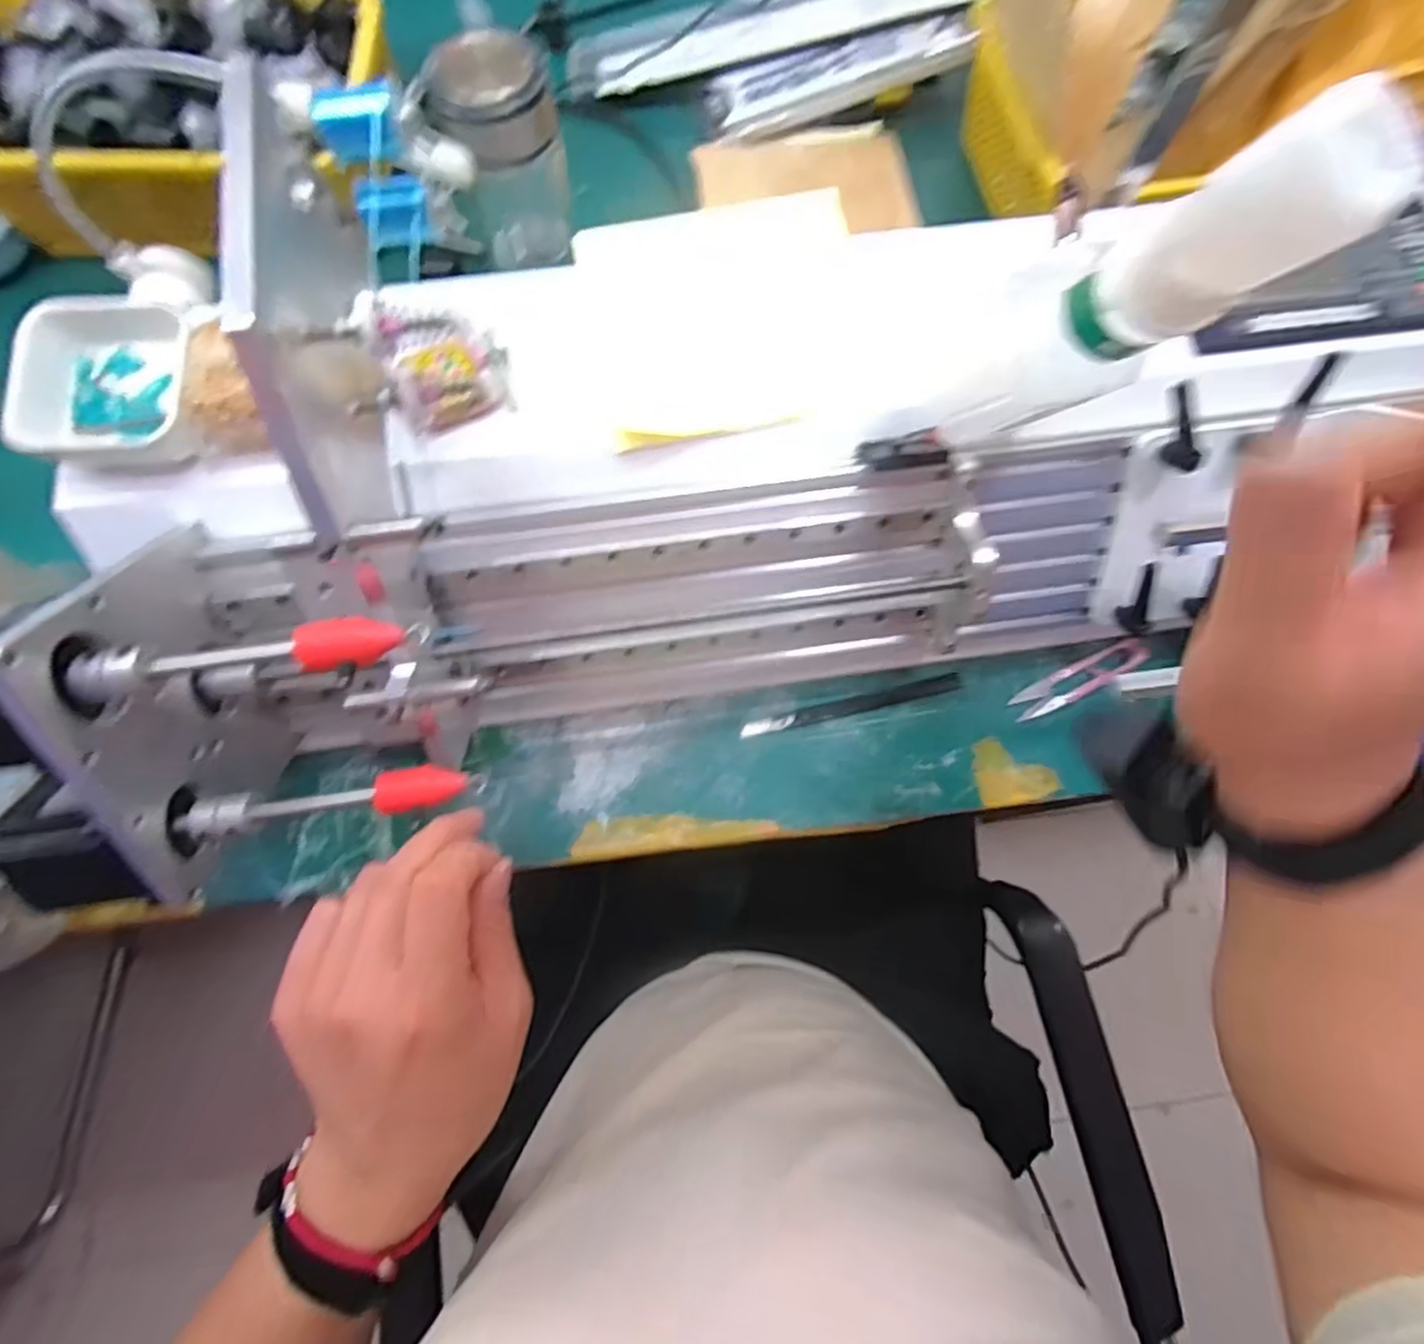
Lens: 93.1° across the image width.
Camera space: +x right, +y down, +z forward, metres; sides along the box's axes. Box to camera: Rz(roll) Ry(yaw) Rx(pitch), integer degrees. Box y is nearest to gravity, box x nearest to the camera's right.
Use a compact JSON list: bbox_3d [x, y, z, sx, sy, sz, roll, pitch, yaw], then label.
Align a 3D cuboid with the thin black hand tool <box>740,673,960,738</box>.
[{"bbox_3d":[0.095,0.021,0.448,0.154,0.006,0.010,-14,75,-4],"label":"thin black hand tool"}]

